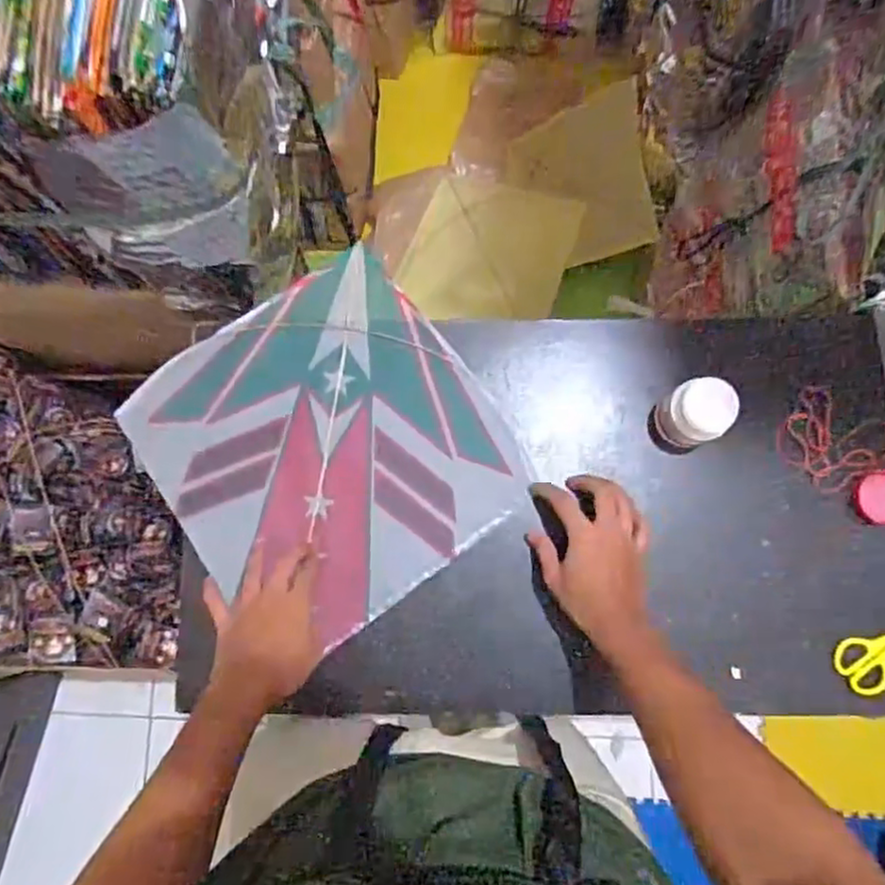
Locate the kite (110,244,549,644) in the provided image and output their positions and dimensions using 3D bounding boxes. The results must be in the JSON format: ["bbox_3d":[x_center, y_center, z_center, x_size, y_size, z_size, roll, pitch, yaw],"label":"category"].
[{"bbox_3d":[-0.118,0.004,0.706,0.323,0.024,0.329,-35,82,-4],"label":"kite"}]

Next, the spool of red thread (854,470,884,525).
[{"bbox_3d":[0.449,0.057,0.700,0.051,0.010,0.054,0,81,2],"label":"spool of red thread"}]

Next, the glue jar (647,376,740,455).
[{"bbox_3d":[0.243,-0.025,0.671,0.056,0.098,0.058,0,81,2],"label":"glue jar"}]

